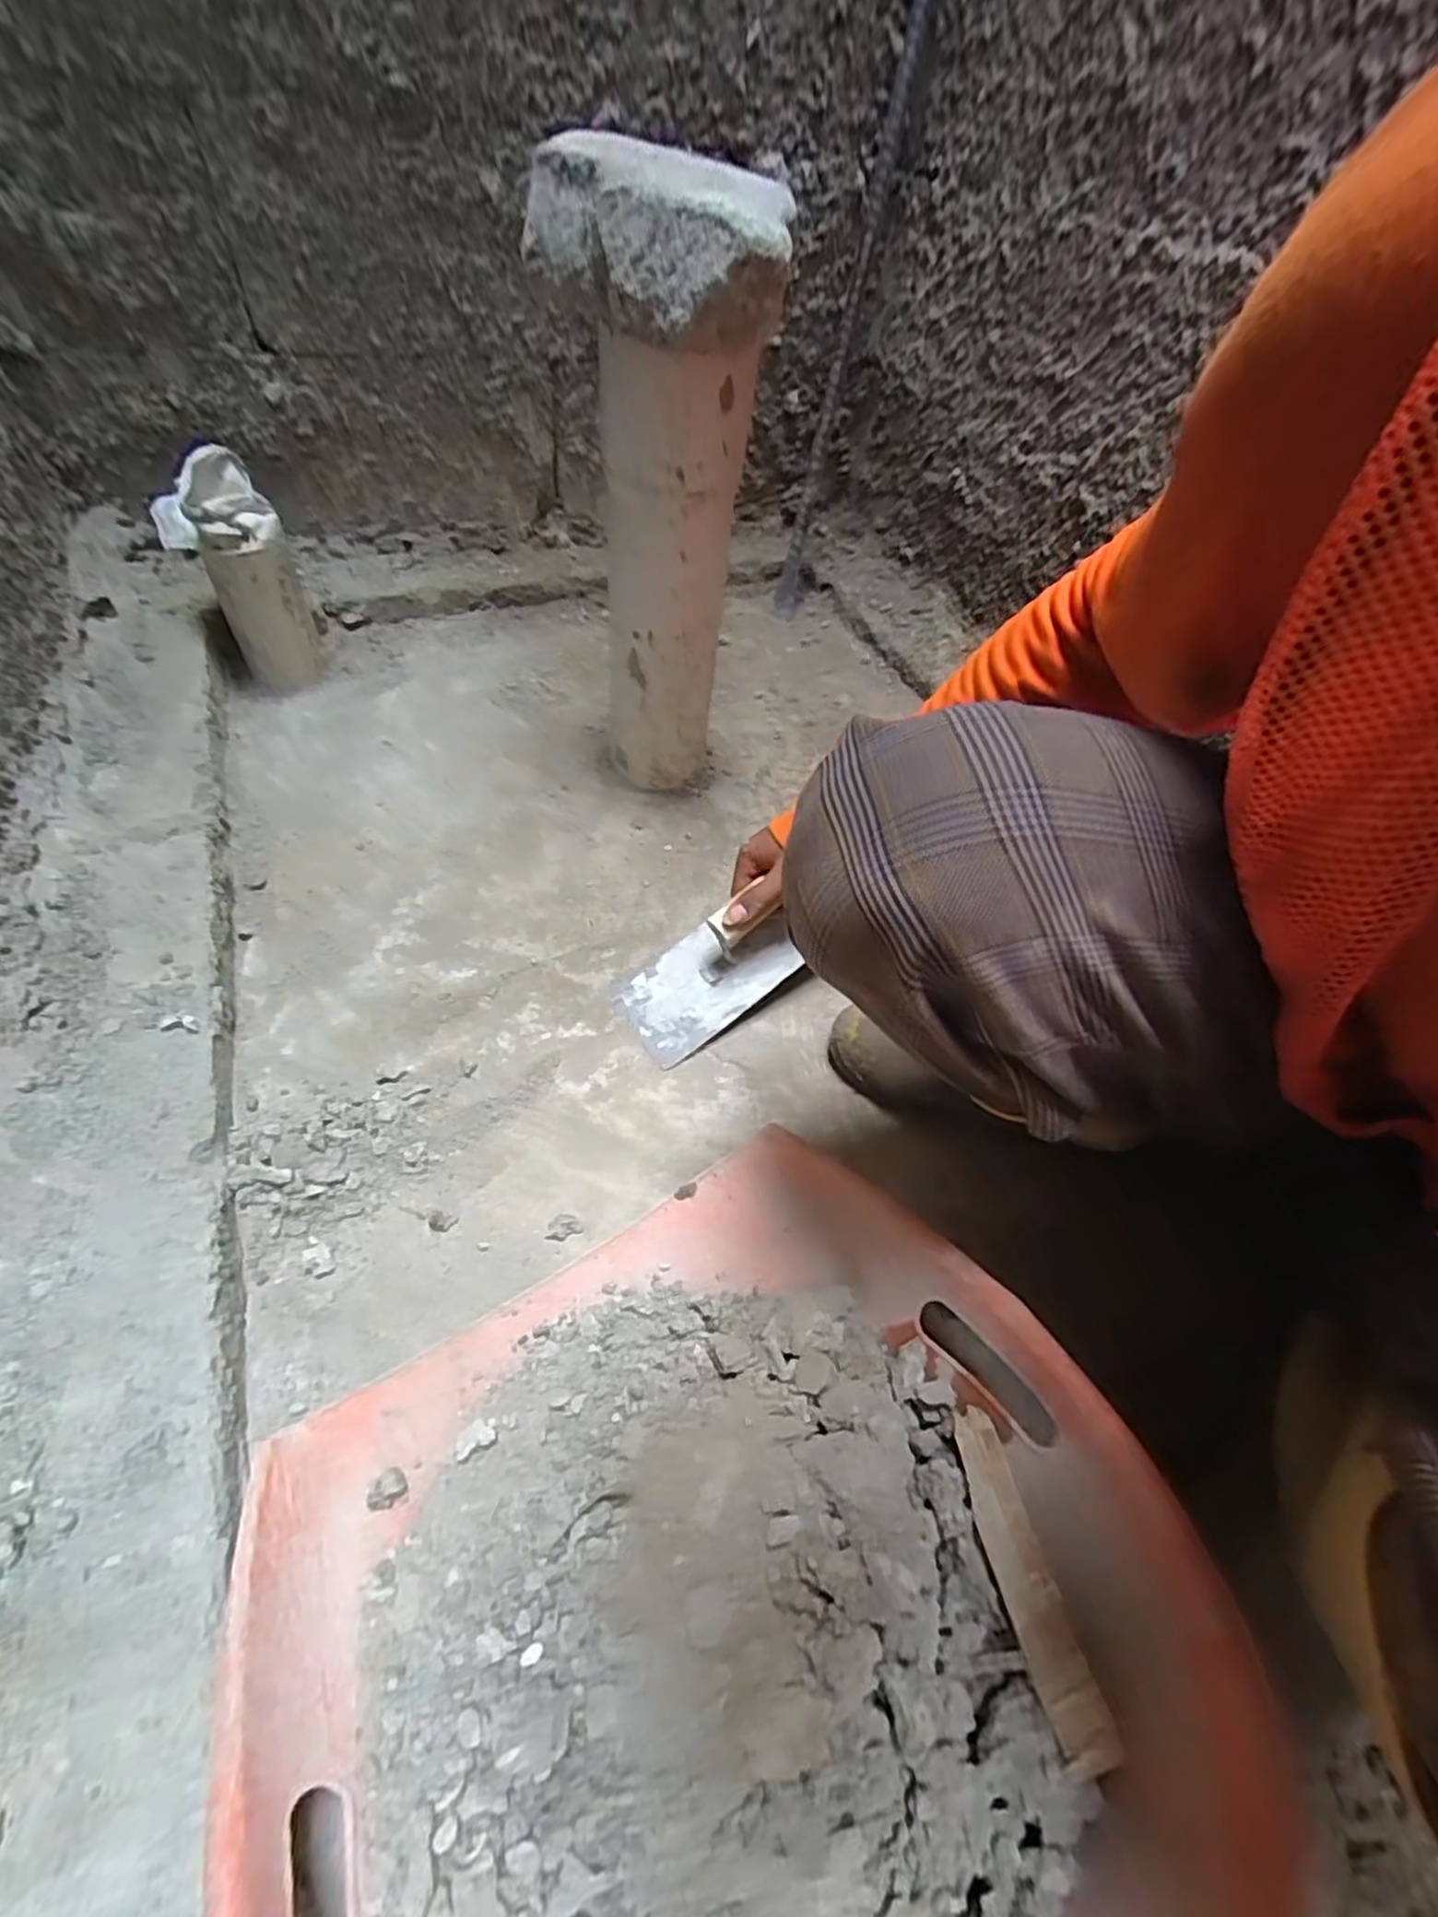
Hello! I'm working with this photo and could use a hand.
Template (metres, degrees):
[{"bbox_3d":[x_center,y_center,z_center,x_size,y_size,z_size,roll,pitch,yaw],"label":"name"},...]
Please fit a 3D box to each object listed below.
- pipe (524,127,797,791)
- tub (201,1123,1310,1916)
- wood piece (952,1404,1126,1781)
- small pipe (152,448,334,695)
[{"bbox_3d":[-0.065,-0.369,0.657,0.167,0.476,0.156,-2,51,-10],"label":"pipe"},{"bbox_3d":[0.001,0.307,0.344,0.393,0.119,0.388,-25,55,-26],"label":"tub"},{"bbox_3d":[0.153,0.306,0.361,0.031,0.013,0.135,-5,52,-11],"label":"wood piece"},{"bbox_3d":[-0.553,-0.436,0.841,0.116,0.240,0.090,-24,57,-24],"label":"small pipe"}]

